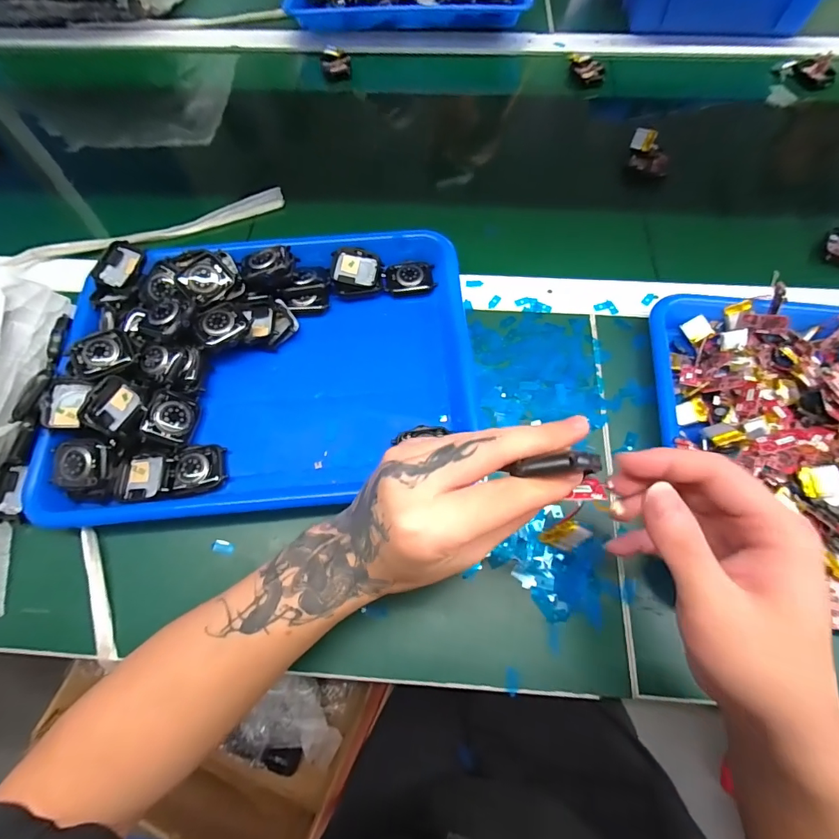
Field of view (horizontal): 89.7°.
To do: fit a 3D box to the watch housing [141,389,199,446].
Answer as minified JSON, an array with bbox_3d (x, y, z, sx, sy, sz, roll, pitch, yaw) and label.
[{"bbox_3d":[-0.193,-0.001,0.328,0.007,0.034,0.038,-9,61,43],"label":"watch housing"}]

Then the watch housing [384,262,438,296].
[{"bbox_3d":[-0.009,-0.134,0.398,0.047,0.009,0.032,-11,66,-3],"label":"watch housing"}]

